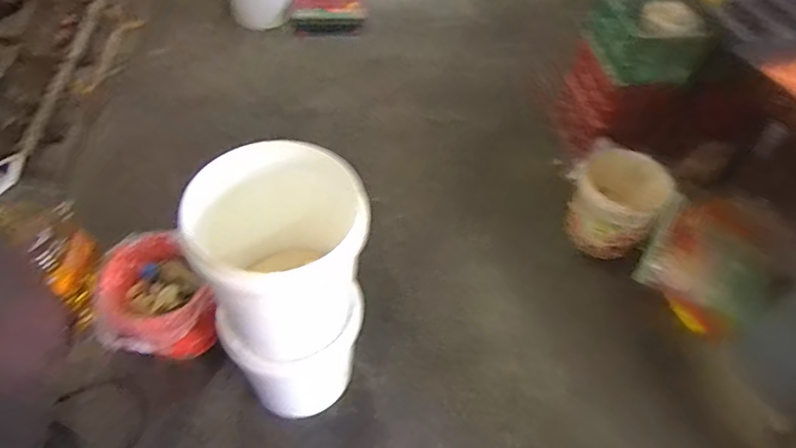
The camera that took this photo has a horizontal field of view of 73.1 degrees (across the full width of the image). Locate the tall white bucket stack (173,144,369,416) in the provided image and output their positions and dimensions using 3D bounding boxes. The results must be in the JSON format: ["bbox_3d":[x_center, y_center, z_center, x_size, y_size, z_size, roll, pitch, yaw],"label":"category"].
[{"bbox_3d":[-0.220,0.151,1.159,0.311,0.609,0.303,-18,56,-16],"label":"tall white bucket stack"}]

